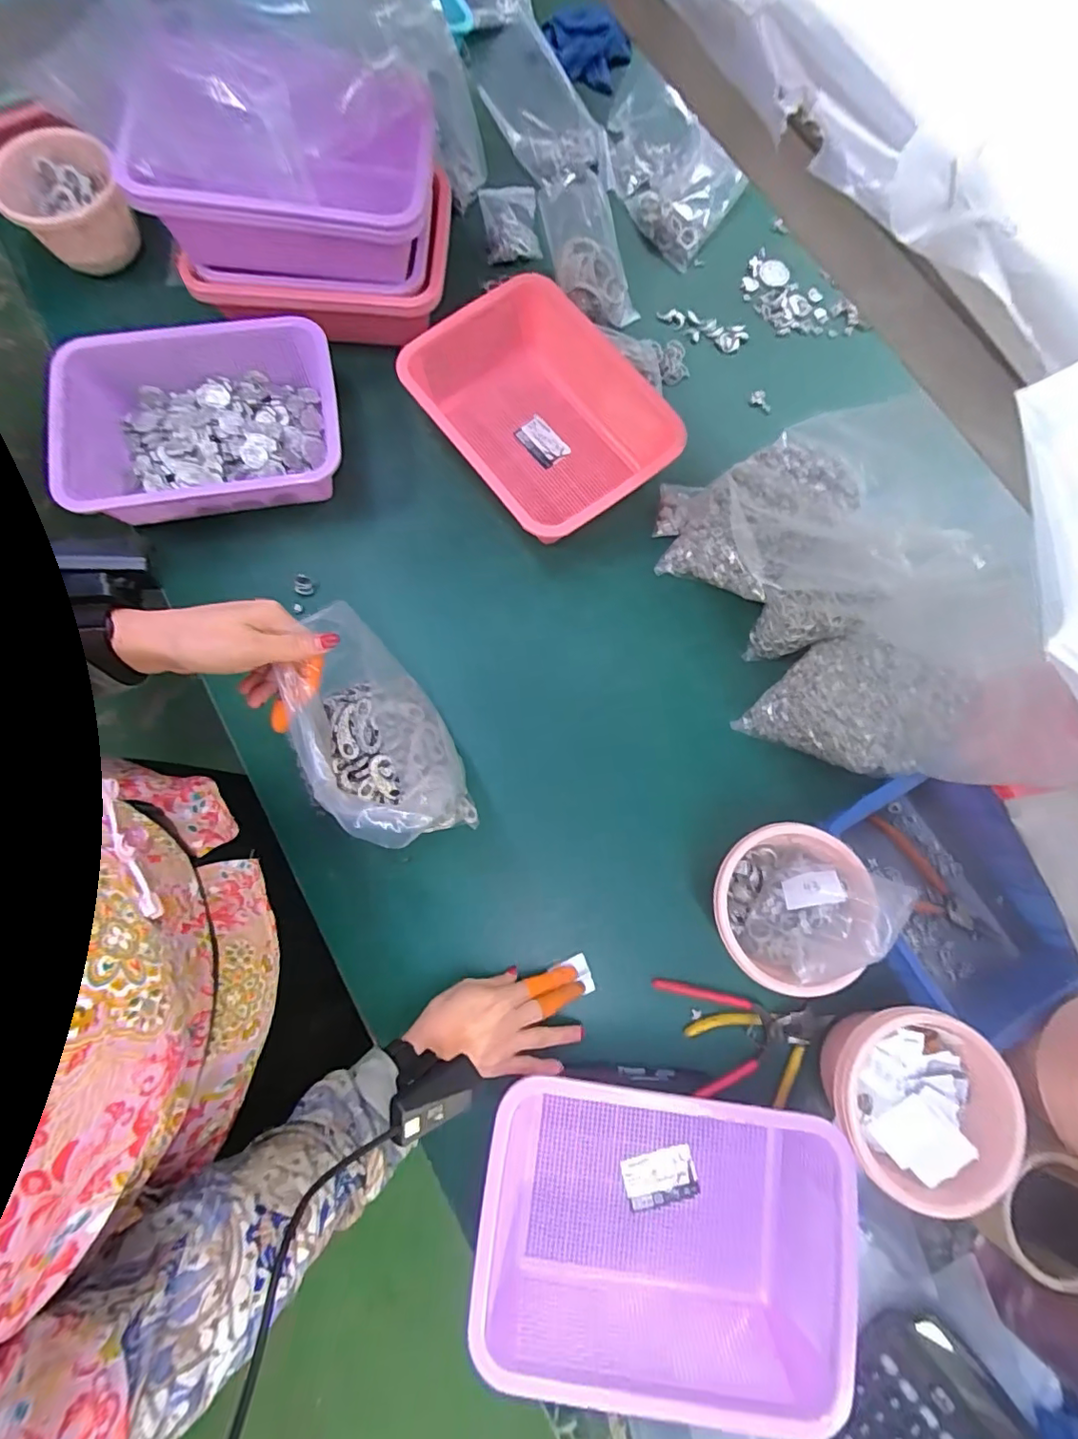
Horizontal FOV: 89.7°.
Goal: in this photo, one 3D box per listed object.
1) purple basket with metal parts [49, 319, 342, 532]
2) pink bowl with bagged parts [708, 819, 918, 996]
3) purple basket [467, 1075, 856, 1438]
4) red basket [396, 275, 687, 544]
[{"bbox_3d":[-0.391,-0.341,0.642,0.300,0.075,0.225,-10,78,-3],"label":"purple basket with metal parts"},{"bbox_3d":[0.244,0.183,0.539,0.141,0.117,0.146,0,78,-1],"label":"pink bowl with bagged parts"},{"bbox_3d":[0.106,0.451,0.489,0.317,0.095,0.241,8,77,1],"label":"purple basket"},{"bbox_3d":[0.007,-0.369,0.669,0.242,0.098,0.305,-37,81,-9],"label":"red basket"}]

